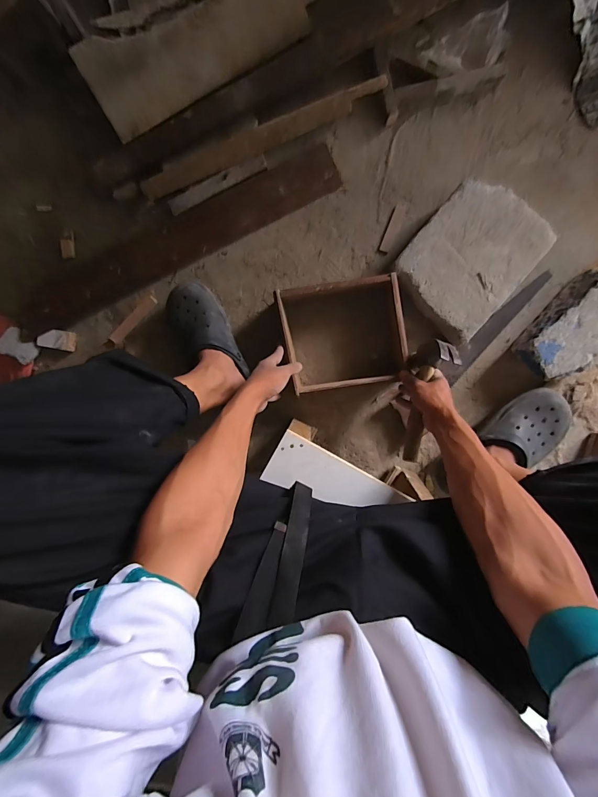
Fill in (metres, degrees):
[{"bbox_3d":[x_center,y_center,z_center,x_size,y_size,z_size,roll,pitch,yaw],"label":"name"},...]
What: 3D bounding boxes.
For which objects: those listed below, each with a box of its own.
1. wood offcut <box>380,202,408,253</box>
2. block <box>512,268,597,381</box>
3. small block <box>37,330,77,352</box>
[{"bbox_3d":[0.189,-0.344,0.679,0.022,0.004,0.099,22,97,1],"label":"wood offcut"},{"bbox_3d":[0.525,-0.131,0.646,0.115,0.071,0.210,42,97,-1],"label":"block"},{"bbox_3d":[-0.518,-0.126,0.723,0.070,0.021,0.041,11,97,3],"label":"small block"}]

